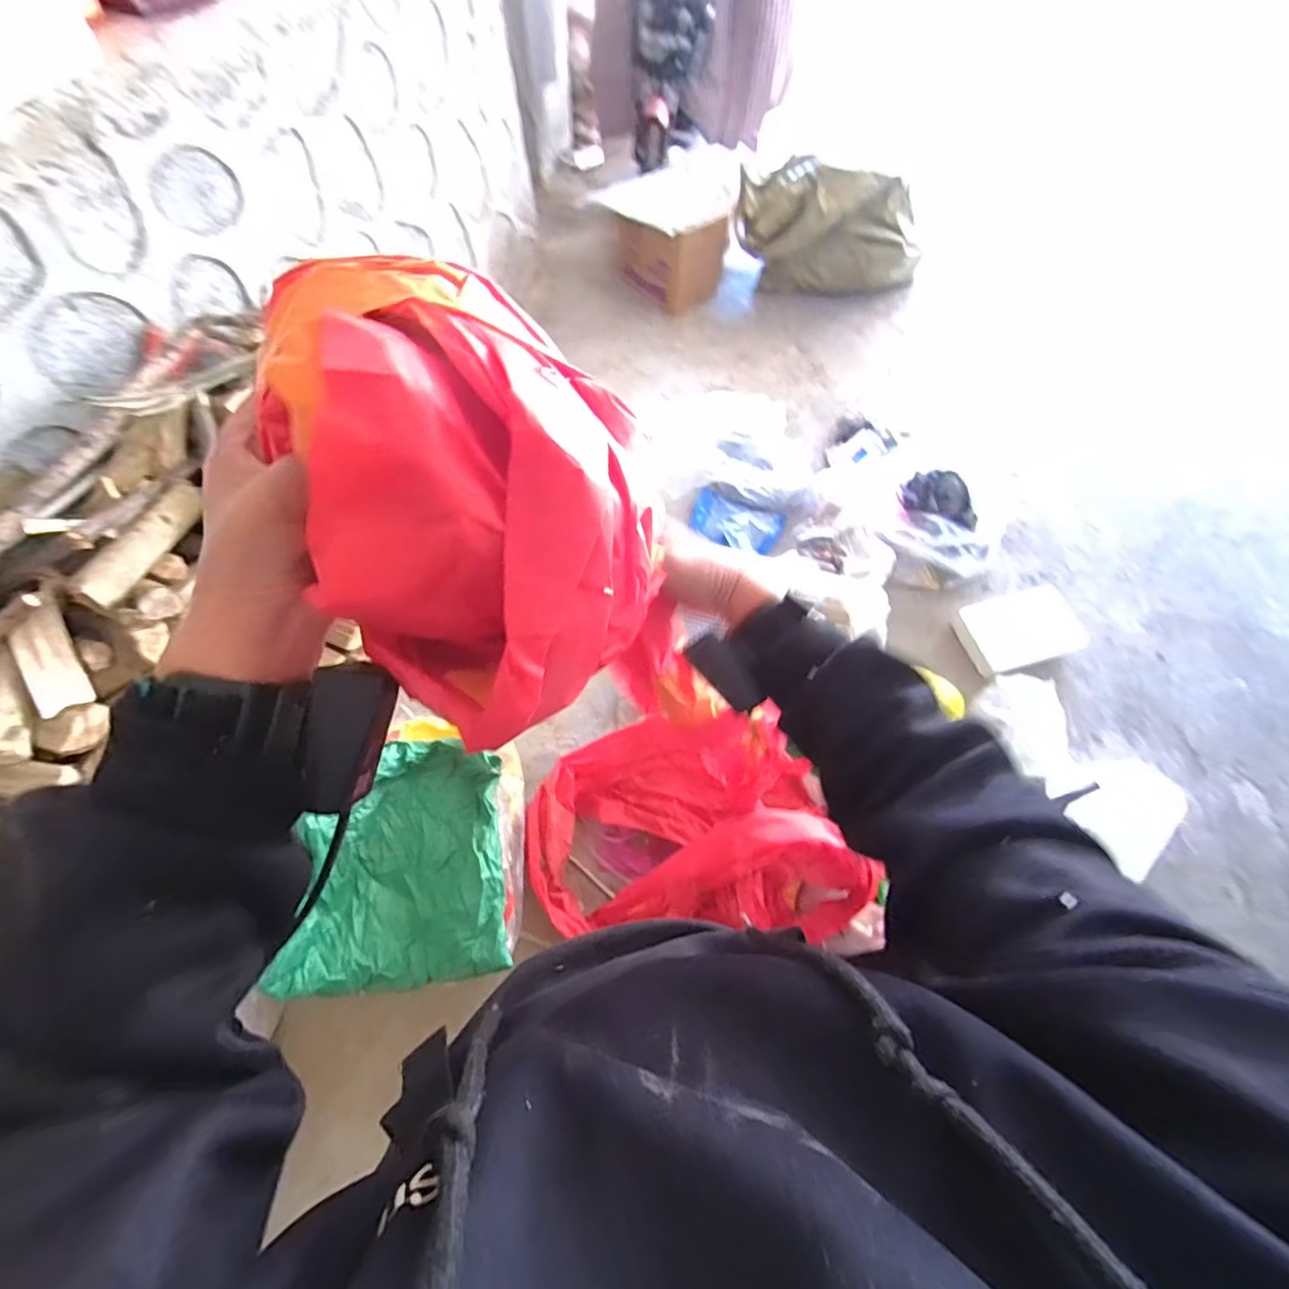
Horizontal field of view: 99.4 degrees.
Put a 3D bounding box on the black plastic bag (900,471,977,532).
[{"bbox_3d":[0.926,-0.449,1.693,0.246,0.078,0.183,38,67,17],"label":"black plastic bag"}]

